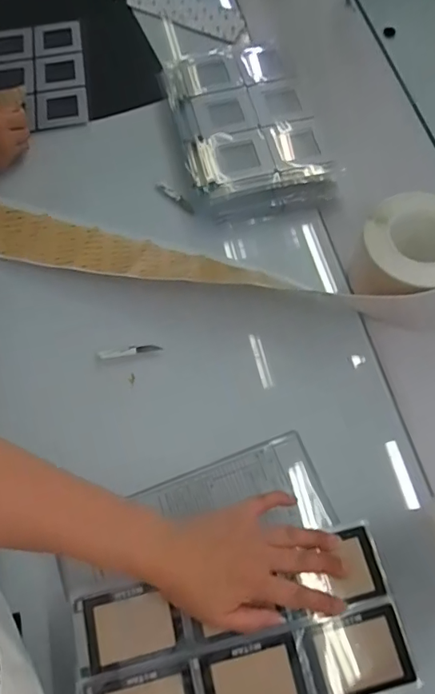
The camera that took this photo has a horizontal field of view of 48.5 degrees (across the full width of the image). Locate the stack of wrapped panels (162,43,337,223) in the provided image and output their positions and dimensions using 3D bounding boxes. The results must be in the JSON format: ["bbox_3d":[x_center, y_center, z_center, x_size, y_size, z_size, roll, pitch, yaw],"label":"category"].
[{"bbox_3d":[0.037,-0.337,0.720,0.198,0.074,0.300,-13,66,-4],"label":"stack of wrapped panels"}]

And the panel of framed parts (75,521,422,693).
[{"bbox_3d":[0.020,0.261,0.430,0.285,0.018,0.133,-10,66,-4],"label":"panel of framed parts"}]

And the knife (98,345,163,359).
[{"bbox_3d":[-0.113,0.005,0.623,0.081,0.007,0.010,-6,66,0],"label":"knife"}]

